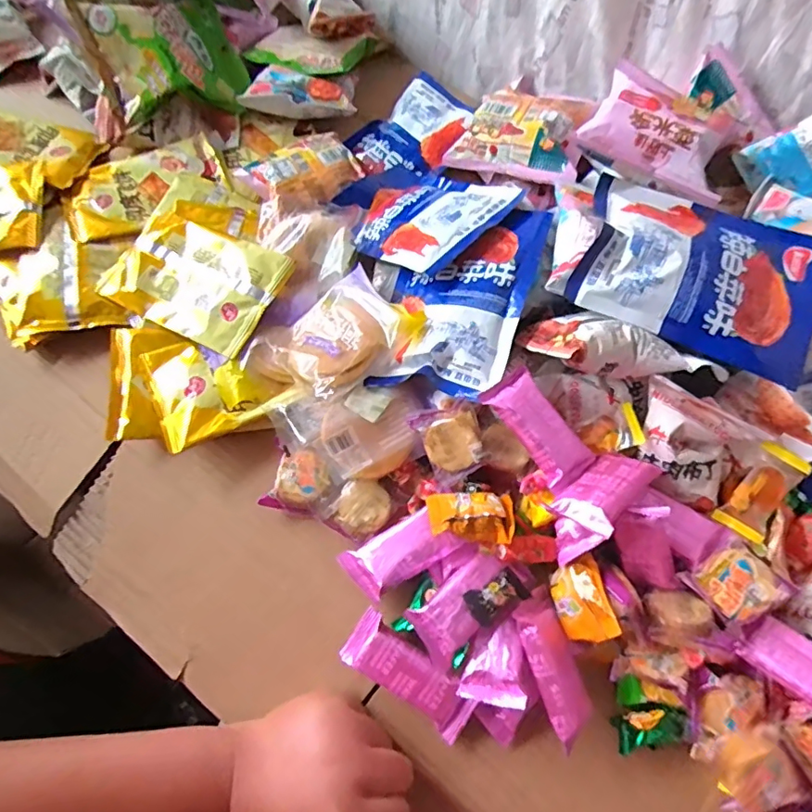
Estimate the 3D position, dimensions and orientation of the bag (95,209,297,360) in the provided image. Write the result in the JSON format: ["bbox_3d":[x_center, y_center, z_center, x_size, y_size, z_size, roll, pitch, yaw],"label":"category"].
[{"bbox_3d":[-0.189,-0.117,0.466,0.156,0.028,0.102,27,67,10],"label":"bag"}]

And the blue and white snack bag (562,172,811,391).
[{"bbox_3d":[0.215,-0.097,0.378,0.174,0.025,0.116,21,79,-1],"label":"blue and white snack bag"}]

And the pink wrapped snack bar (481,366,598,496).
[{"bbox_3d":[0.095,0.015,0.364,0.039,0.015,0.085,-39,89,-18],"label":"pink wrapped snack bar"}]

